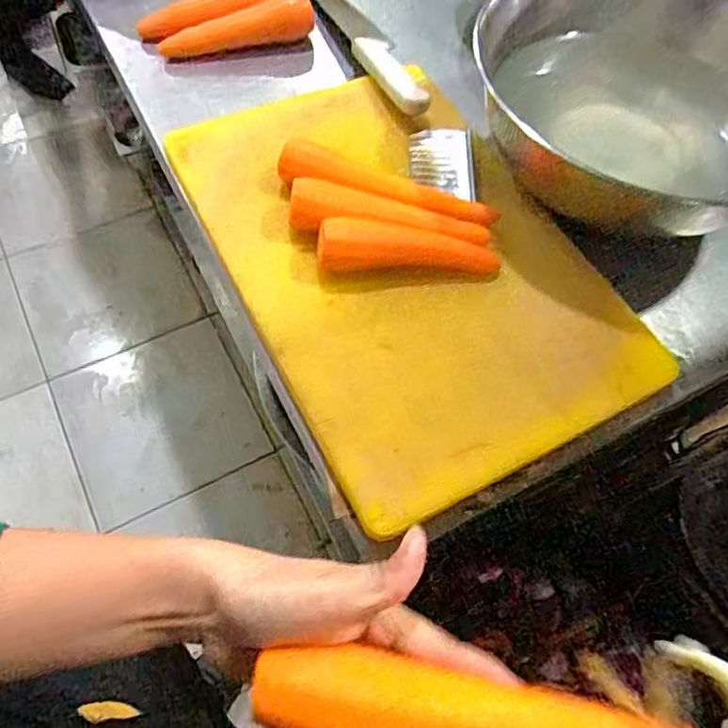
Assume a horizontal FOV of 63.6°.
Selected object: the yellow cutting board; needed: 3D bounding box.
[{"bbox_3d":[0.034,-0.107,0.542,0.300,0.019,0.441,-24,67,-15],"label":"yellow cutting board"}]

